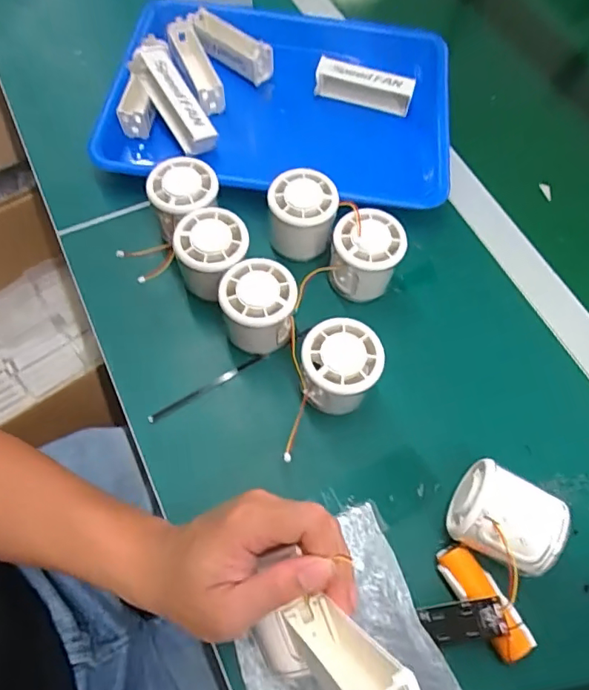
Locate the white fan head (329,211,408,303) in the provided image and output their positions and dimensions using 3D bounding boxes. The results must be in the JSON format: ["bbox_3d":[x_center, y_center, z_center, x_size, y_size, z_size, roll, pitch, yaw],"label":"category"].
[{"bbox_3d":[0.060,-0.074,0.429,0.055,0.058,0.053,1,63,-3],"label":"white fan head"}]

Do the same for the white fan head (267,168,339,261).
[{"bbox_3d":[0.006,-0.110,0.444,0.058,0.060,0.058,10,63,1],"label":"white fan head"}]

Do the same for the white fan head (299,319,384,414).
[{"bbox_3d":[0.033,0.019,0.382,0.054,0.057,0.058,1,63,-3],"label":"white fan head"}]

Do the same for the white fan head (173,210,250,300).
[{"bbox_3d":[-0.066,-0.072,0.416,0.055,0.050,0.055,-3,64,-5],"label":"white fan head"}]

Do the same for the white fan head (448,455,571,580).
[{"bbox_3d":[0.137,0.119,0.346,0.066,0.050,0.053,30,65,11],"label":"white fan head"}]

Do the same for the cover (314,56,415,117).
[{"bbox_3d":[0.072,-0.269,0.530,0.099,0.039,0.018,11,63,2],"label":"cover"}]

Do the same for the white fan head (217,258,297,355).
[{"bbox_3d":[-0.029,-0.028,0.403,0.055,0.060,0.052,10,63,1],"label":"white fan head"}]

